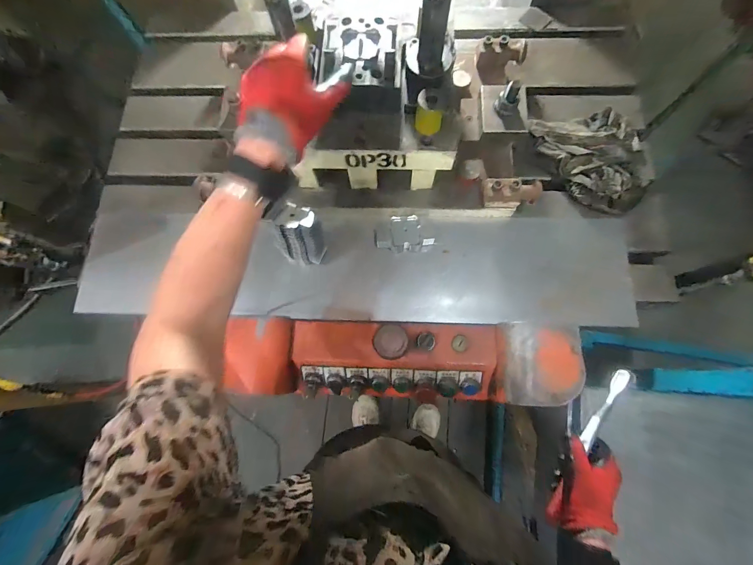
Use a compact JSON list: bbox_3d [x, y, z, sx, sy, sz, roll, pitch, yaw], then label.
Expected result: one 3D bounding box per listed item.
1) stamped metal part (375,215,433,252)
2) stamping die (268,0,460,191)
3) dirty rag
[{"bbox_3d":[0.050,-0.088,0.600,0.105,0.023,0.062,5,75,2],"label":"stamped metal part"},{"bbox_3d":[-0.008,-0.295,0.536,0.277,0.219,0.218,6,75,3],"label":"stamping die"},{"bbox_3d":[0.420,-0.239,0.616,0.188,0.064,0.221,-18,75,-4],"label":"dirty rag"}]

